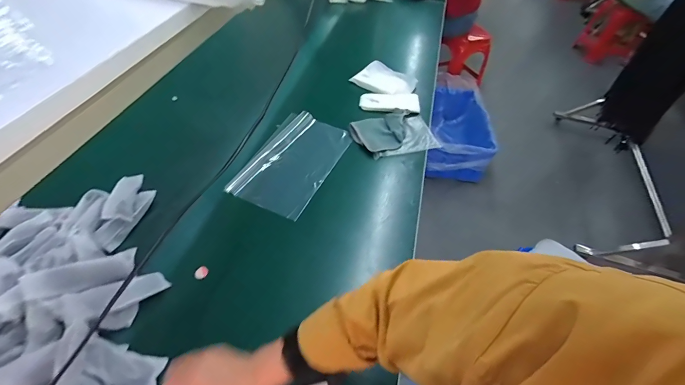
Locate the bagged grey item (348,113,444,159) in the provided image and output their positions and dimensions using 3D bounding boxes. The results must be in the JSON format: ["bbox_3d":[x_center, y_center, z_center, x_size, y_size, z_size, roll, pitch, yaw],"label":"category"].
[{"bbox_3d":[0.150,-0.174,0.998,0.235,0.032,0.165,-11,51,-15],"label":"bagged grey item"}]

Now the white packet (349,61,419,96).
[{"bbox_3d":[0.149,-0.388,1.169,0.199,0.022,0.137,26,67,15],"label":"white packet"}]

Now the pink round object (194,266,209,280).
[{"bbox_3d":[-0.283,0.160,0.681,0.023,0.005,0.027,30,53,20],"label":"pink round object"}]

